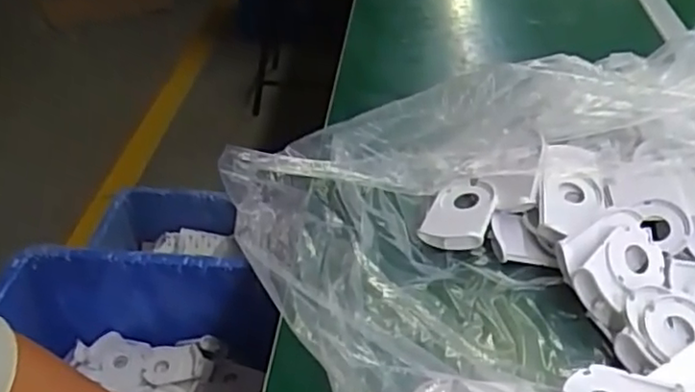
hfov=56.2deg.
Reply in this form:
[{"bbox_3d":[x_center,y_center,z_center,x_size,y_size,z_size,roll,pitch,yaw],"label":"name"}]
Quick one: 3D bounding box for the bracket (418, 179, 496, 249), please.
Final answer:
[{"bbox_3d":[0.098,0.015,0.583,0.060,0.020,0.075,-5,39,28],"label":"bracket"}]

